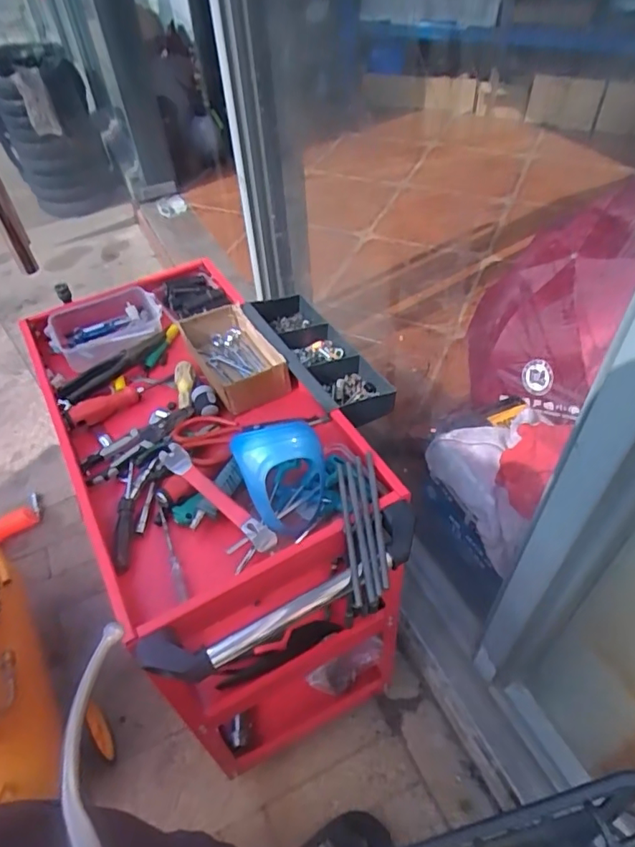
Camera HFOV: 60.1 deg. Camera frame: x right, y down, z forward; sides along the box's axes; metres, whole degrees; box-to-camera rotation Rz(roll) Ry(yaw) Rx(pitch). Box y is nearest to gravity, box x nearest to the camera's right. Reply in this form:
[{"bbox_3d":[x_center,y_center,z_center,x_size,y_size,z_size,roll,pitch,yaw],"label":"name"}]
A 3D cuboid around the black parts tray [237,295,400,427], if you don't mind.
[{"bbox_3d":[-0.002,-0.112,0.899,0.127,0.062,0.324,-26,52,-19],"label":"black parts tray"}]

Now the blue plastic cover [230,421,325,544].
[{"bbox_3d":[-0.043,0.067,0.668,0.109,0.082,0.111,-9,48,-4],"label":"blue plastic cover"}]

